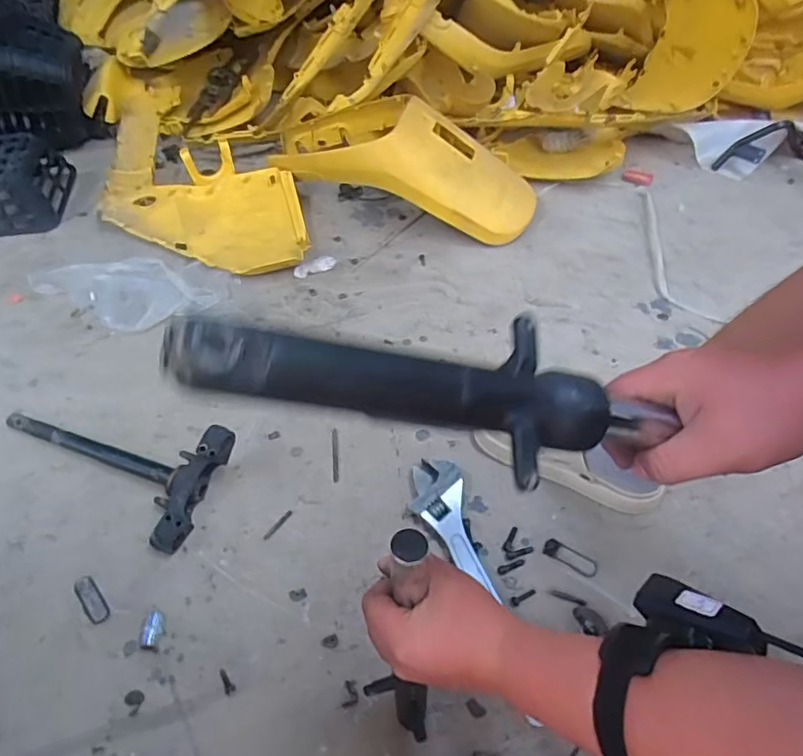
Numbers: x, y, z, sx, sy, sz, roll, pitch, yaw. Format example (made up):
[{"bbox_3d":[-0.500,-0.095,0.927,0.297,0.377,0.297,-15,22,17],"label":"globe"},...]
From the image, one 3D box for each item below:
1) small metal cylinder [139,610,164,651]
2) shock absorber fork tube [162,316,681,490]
[{"bbox_3d":[-0.298,0.301,0.679,0.022,0.015,0.049,-2,50,-2],"label":"small metal cylinder"},{"bbox_3d":[0.033,0.009,0.264,0.264,0.034,0.062,9,46,-26],"label":"shock absorber fork tube"}]

